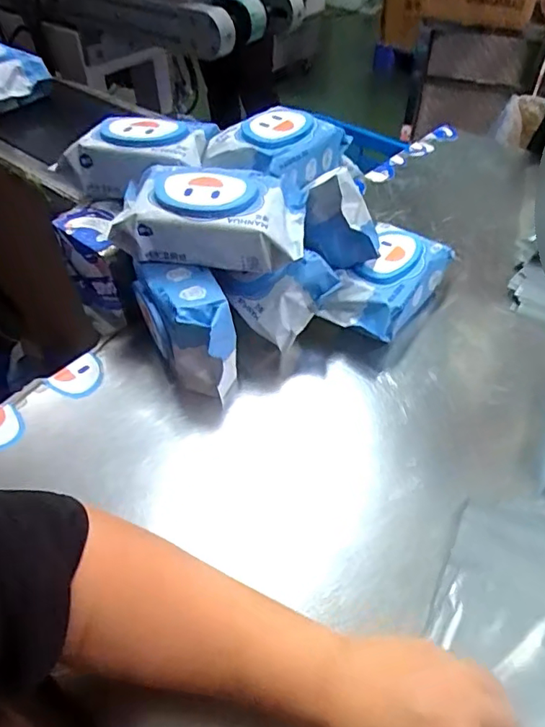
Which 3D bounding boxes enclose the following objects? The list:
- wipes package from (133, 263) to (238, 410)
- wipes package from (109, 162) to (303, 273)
[{"bbox_3d":[-0.098,-0.040,0.584,0.080,0.105,0.140,-23,51,-21],"label":"wipes package"},{"bbox_3d":[-0.068,-0.160,0.582,0.200,0.077,0.095,3,46,2],"label":"wipes package"}]

